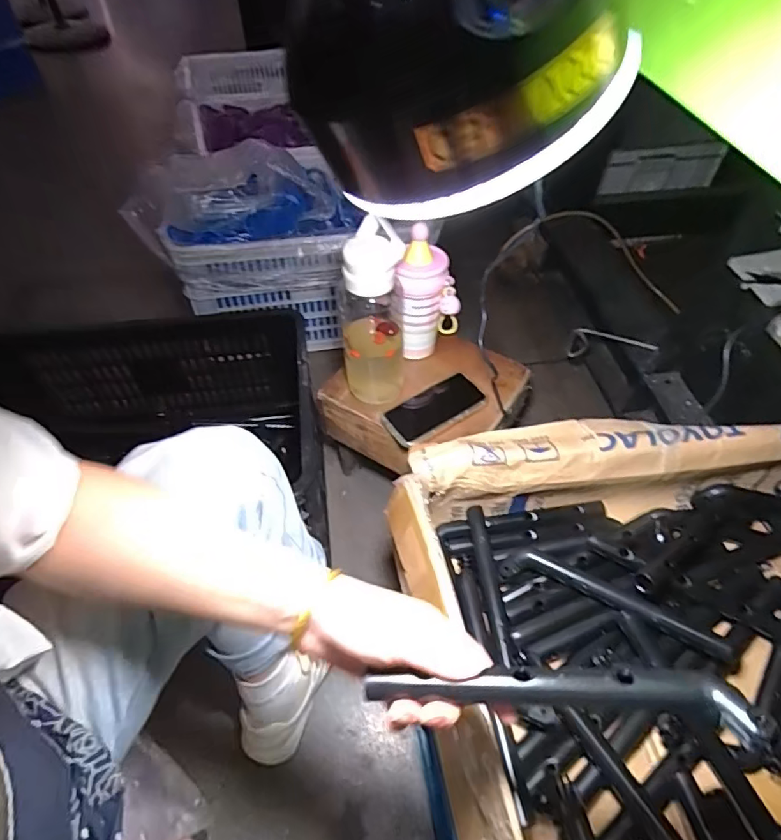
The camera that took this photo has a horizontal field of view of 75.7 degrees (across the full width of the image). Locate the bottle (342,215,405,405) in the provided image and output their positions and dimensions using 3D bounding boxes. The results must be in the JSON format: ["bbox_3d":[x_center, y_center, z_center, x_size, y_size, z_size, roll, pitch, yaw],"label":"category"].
[{"bbox_3d":[-0.024,-0.148,0.732,0.088,0.271,0.094,2,53,1],"label":"bottle"}]

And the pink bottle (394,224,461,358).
[{"bbox_3d":[0.058,-0.185,0.789,0.101,0.206,0.085,7,53,4],"label":"pink bottle"}]

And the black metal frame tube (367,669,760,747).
[{"bbox_3d":[0.100,0.178,0.325,0.230,0.015,0.034,-2,53,8],"label":"black metal frame tube"}]

